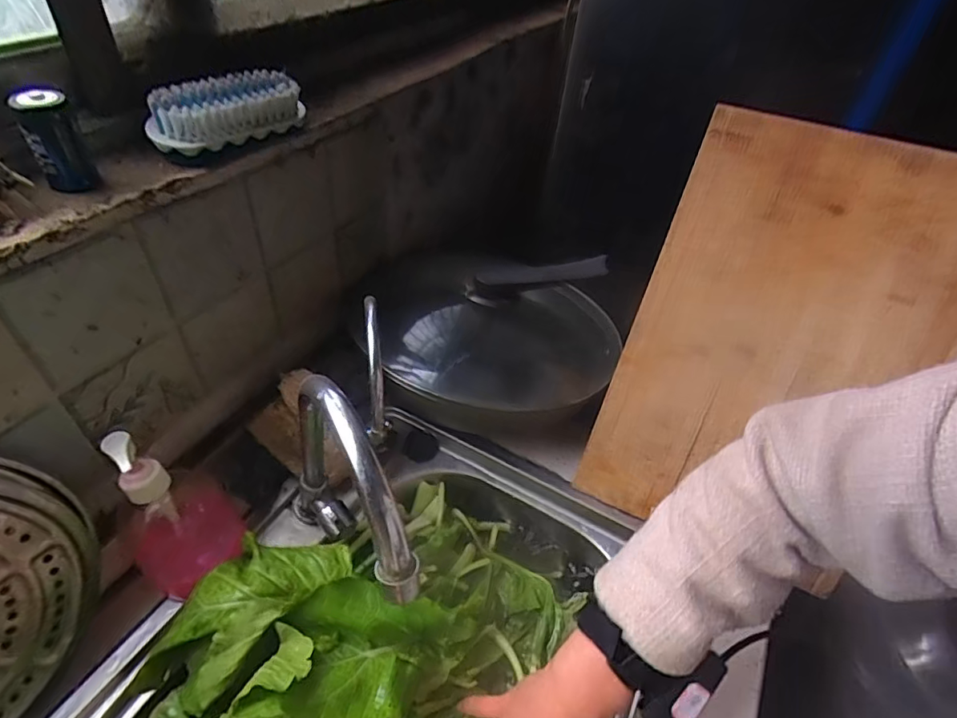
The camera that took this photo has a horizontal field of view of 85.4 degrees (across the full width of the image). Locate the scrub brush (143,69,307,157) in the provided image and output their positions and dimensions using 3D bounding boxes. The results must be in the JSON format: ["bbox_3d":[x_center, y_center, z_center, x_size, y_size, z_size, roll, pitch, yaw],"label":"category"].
[{"bbox_3d":[-0.207,-0.208,0.433,0.045,0.038,0.131,33,50,26],"label":"scrub brush"}]

